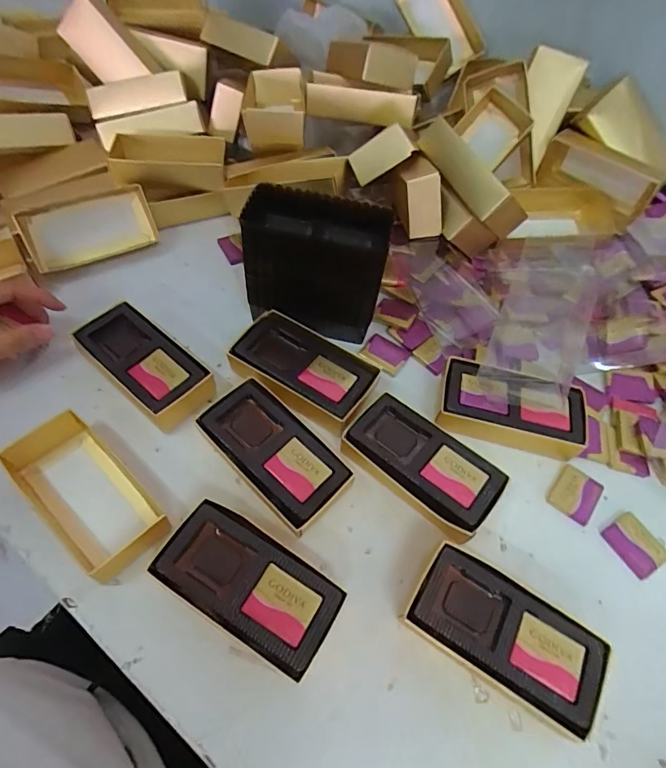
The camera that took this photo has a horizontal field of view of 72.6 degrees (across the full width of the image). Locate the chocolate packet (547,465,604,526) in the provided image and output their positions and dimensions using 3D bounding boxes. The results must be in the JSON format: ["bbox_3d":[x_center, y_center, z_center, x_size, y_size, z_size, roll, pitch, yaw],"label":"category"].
[{"bbox_3d":[0.190,0.086,0.356,0.034,0.005,0.041,35,60,17],"label":"chocolate packet"}]

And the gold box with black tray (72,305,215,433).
[{"bbox_3d":[-0.155,-0.014,0.377,0.118,0.035,0.055,37,61,18],"label":"gold box with black tray"}]

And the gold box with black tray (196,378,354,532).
[{"bbox_3d":[-0.043,0.054,0.342,0.057,0.032,0.114,-38,67,-26],"label":"gold box with black tray"}]

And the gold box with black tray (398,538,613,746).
[{"bbox_3d":[0.106,0.157,0.287,0.115,0.033,0.062,30,59,14],"label":"gold box with black tray"}]

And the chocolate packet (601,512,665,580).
[{"bbox_3d":[0.225,0.120,0.337,0.031,0.006,0.041,-26,62,-21],"label":"chocolate packet"}]

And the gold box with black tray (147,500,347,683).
[{"bbox_3d":[-0.054,0.129,0.291,0.112,0.033,0.063,29,59,14],"label":"gold box with black tray"}]

